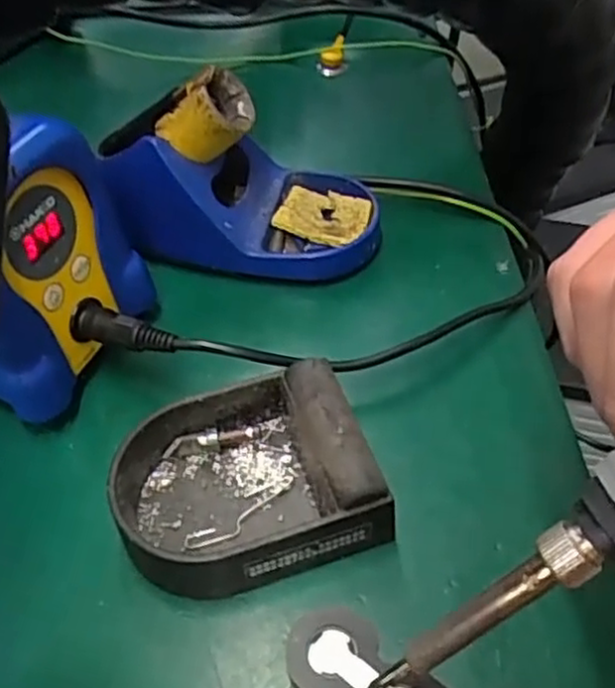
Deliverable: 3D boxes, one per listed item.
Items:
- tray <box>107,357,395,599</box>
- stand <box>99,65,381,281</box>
[{"bbox_3d":[-0.027,0.054,0.283,0.098,0.038,0.074,-16,50,-10],"label":"tray"},{"bbox_3d":[-0.034,-0.087,0.375,0.143,0.090,0.082,-4,49,0],"label":"stand"}]

